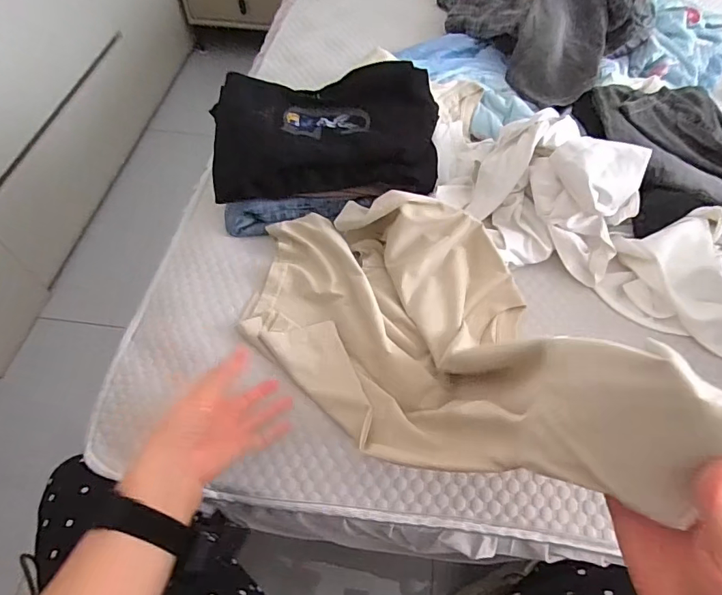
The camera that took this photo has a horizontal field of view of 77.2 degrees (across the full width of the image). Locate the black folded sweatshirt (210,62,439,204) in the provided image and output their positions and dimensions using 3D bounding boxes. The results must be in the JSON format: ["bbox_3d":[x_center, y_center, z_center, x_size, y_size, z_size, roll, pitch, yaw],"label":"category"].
[{"bbox_3d":[-0.056,-0.271,0.719,0.340,0.064,0.255,-1,57,-3],"label":"black folded sweatshirt"}]

